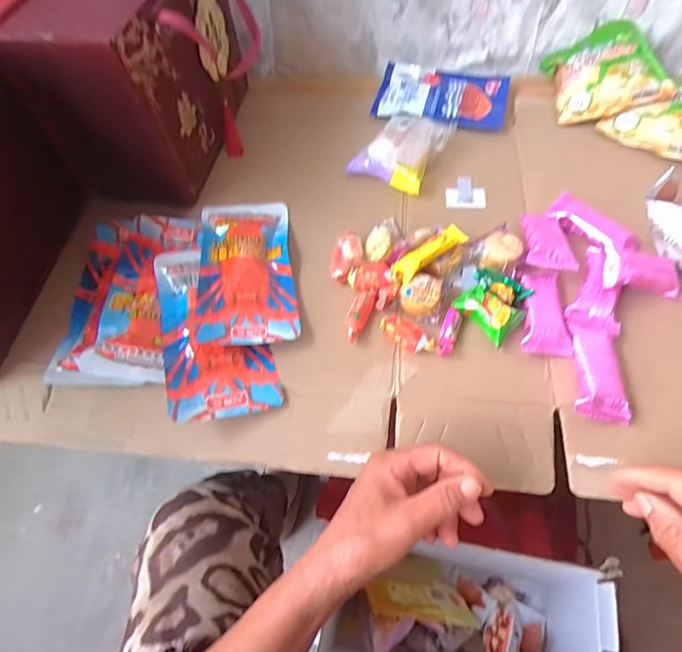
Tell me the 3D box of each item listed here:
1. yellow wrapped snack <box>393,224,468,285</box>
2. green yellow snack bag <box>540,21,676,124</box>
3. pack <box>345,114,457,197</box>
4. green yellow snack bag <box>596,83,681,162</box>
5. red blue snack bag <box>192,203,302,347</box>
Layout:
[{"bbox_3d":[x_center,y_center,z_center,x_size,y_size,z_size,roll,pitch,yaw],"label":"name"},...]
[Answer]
[{"bbox_3d":[0.090,-0.074,0.451,0.084,0.020,0.025,-33,61,-16],"label":"yellow wrapped snack"},{"bbox_3d":[0.354,-0.344,0.600,0.128,0.040,0.148,-12,60,19],"label":"green yellow snack bag"},{"bbox_3d":[0.074,-0.223,0.550,0.098,0.035,0.107,25,62,19],"label":"pack"},{"bbox_3d":[0.425,-0.268,0.556,0.144,0.031,0.124,-41,64,-20],"label":"green yellow snack bag"},{"bbox_3d":[-0.104,-0.066,0.478,0.097,0.020,0.197,-8,57,-1],"label":"red blue snack bag"}]

